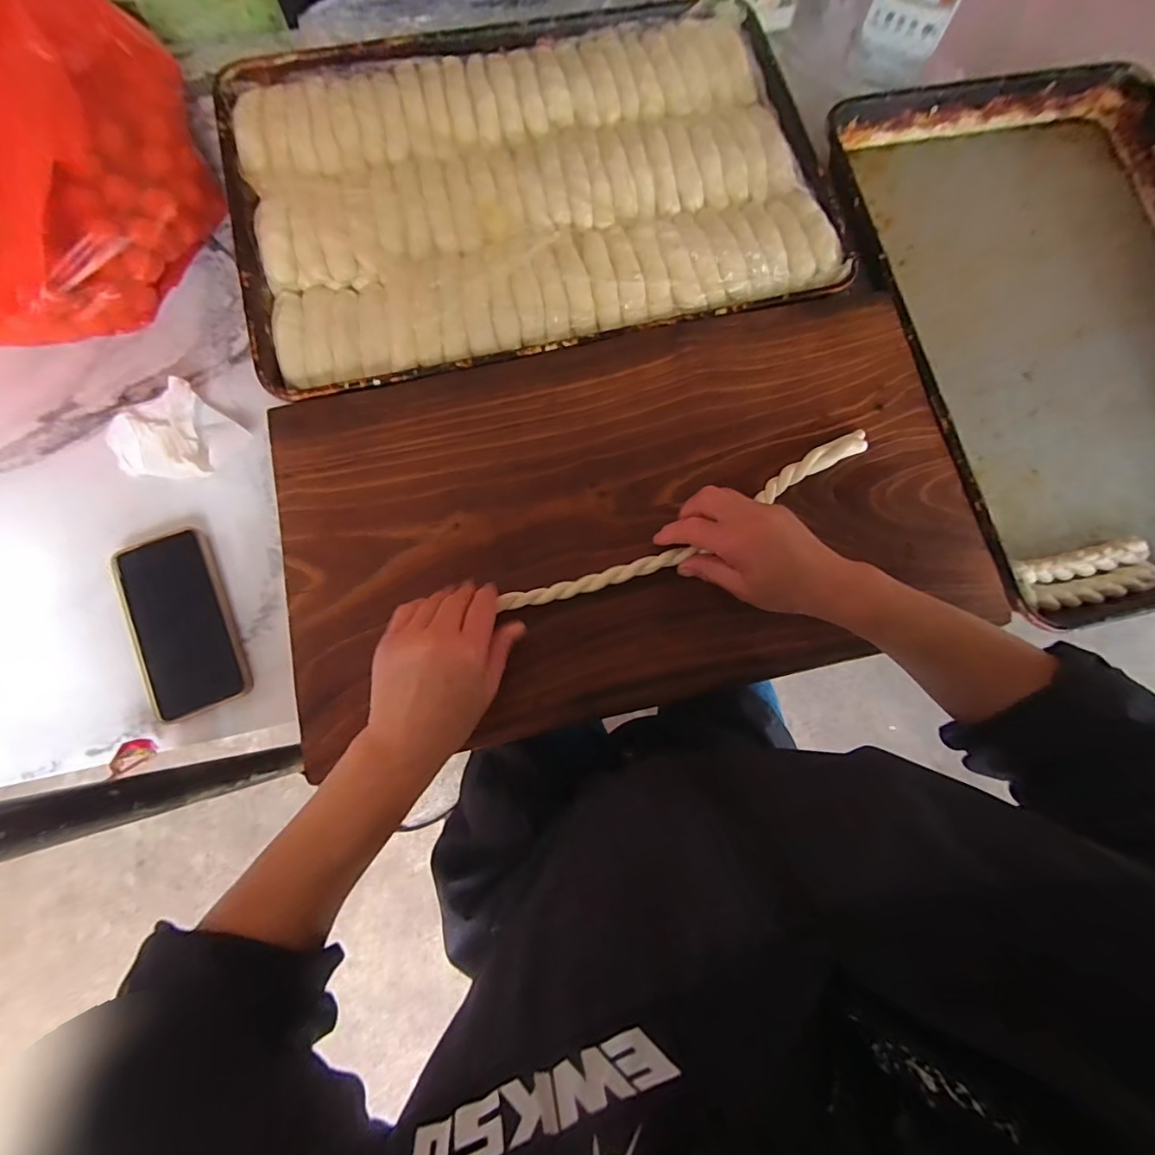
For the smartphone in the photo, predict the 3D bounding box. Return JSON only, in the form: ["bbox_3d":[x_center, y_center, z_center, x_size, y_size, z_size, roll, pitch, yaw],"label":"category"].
[{"bbox_3d":[-0.352,0.040,0.440,0.079,0.011,0.158,-21,85,-12],"label":"smartphone"}]

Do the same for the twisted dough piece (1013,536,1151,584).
[{"bbox_3d":[0.480,-0.013,0.483,0.144,0.030,0.026,-12,77,-5],"label":"twisted dough piece"}]

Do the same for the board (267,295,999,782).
[{"bbox_3d":[0.054,-0.060,0.451,0.601,0.038,0.334,-15,78,-5],"label":"board"}]

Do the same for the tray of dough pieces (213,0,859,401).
[{"bbox_3d":[-0.047,-0.420,0.532,0.601,0.034,0.412,-14,78,-5],"label":"tray of dough pieces"}]

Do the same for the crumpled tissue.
[{"bbox_3d":[-0.377,-0.129,0.468,0.089,0.032,0.094,31,78,3],"label":"crumpled tissue"}]

